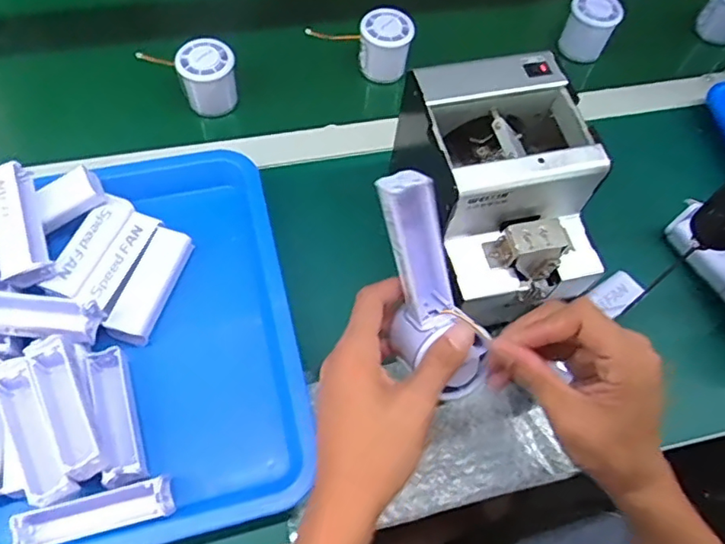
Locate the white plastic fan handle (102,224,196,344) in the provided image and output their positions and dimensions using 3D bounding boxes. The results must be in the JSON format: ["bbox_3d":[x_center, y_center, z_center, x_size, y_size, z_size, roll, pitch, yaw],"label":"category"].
[{"bbox_3d":[-0.181,0.009,0.495,0.034,0.017,0.104,15,62,4],"label":"white plastic fan handle"}]

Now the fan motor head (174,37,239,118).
[{"bbox_3d":[-0.161,-0.203,0.607,0.057,0.061,0.053,-13,64,-10],"label":"fan motor head"}]

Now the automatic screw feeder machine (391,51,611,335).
[{"bbox_3d":[0.117,-0.069,0.487,0.130,0.127,0.182,-11,64,-9],"label":"automatic screw feeder machine"}]

